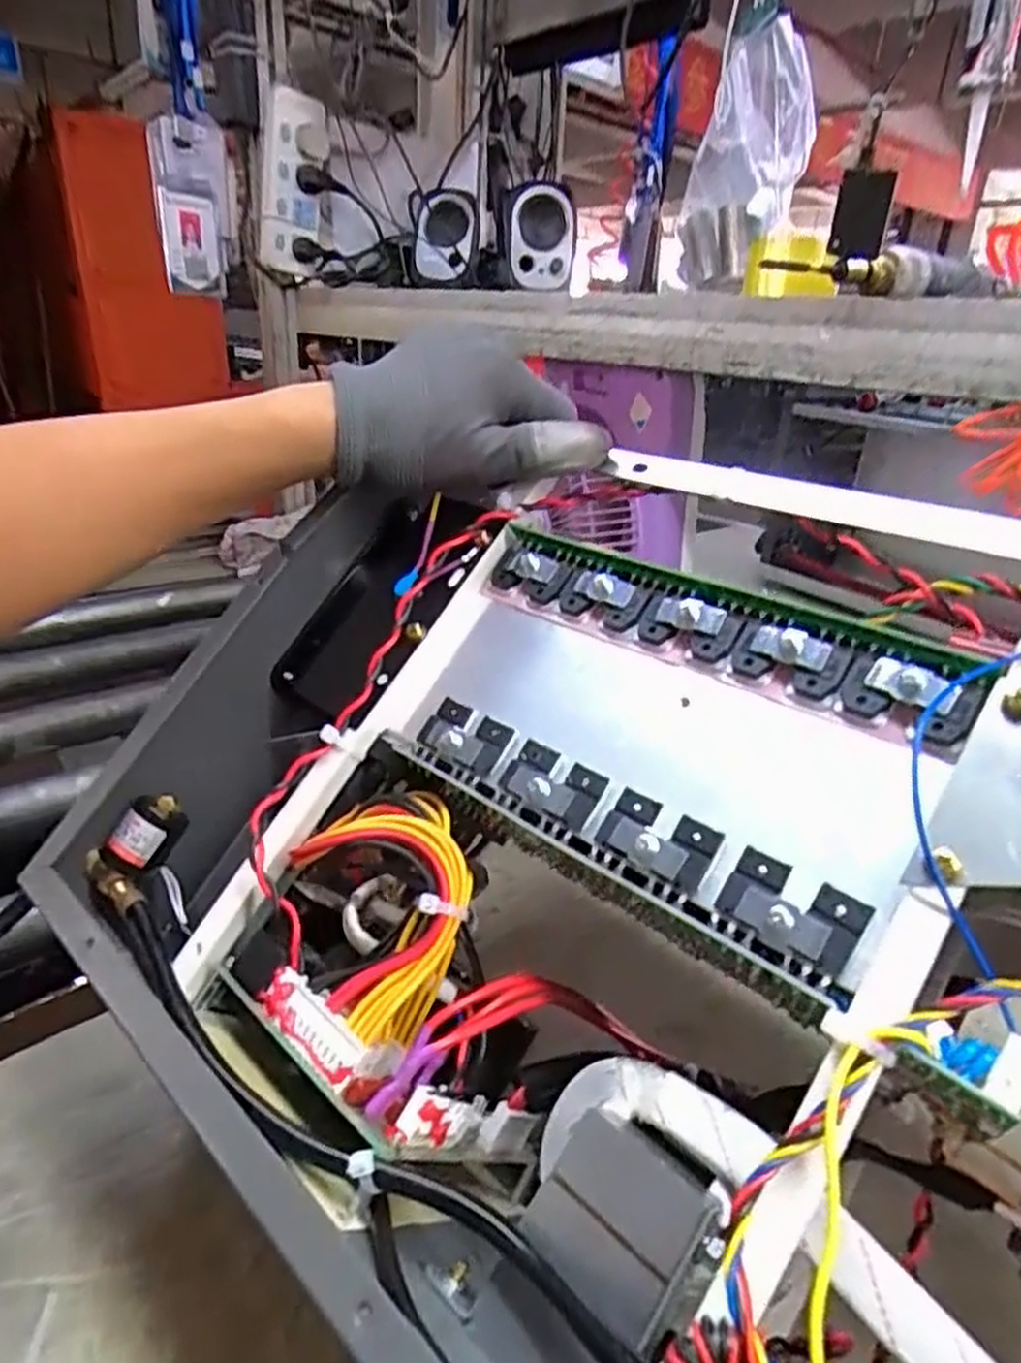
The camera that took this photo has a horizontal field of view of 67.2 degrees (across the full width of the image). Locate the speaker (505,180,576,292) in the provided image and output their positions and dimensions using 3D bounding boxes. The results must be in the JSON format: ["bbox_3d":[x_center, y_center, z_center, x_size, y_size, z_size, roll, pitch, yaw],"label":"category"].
[{"bbox_3d":[0.035,-0.521,0.912,0.083,0.103,0.071,4,24,1],"label":"speaker"}]

